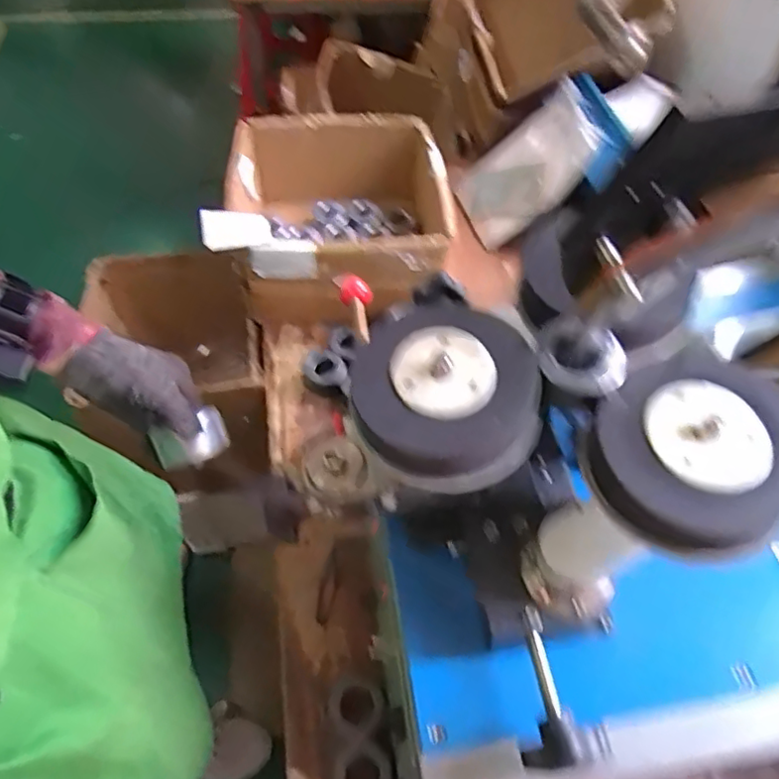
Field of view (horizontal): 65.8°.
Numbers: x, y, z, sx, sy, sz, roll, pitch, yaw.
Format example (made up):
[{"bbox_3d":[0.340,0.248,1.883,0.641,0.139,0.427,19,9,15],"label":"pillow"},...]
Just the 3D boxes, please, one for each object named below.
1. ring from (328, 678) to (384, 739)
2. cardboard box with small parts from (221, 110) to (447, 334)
[{"bbox_3d":[-0.037,0.346,0.656,0.059,0.015,0.056,1,54,-2],"label":"ring"},{"bbox_3d":[-0.083,-0.290,1.025,0.341,0.167,0.329,-2,55,-4],"label":"cardboard box with small parts"}]

